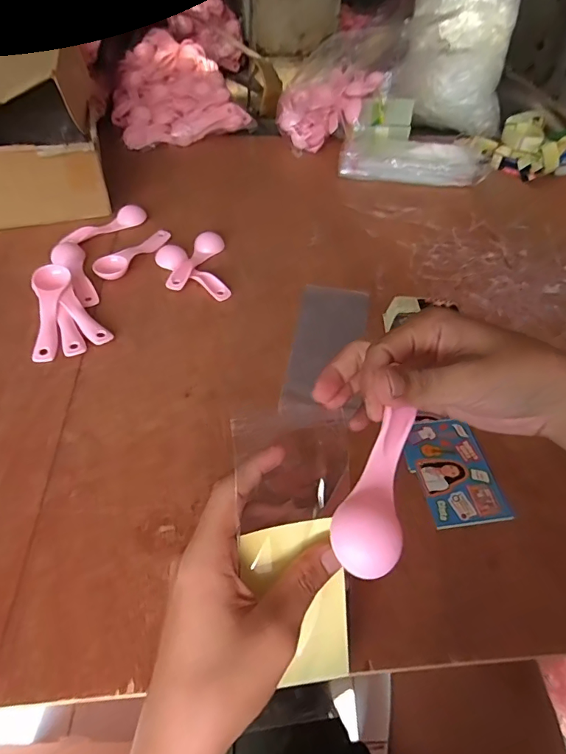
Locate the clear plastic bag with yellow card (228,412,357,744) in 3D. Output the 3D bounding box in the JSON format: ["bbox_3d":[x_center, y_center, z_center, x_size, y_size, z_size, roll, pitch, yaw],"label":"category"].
[{"bbox_3d":[0.010,0.105,0.250,0.074,0.018,0.170,-3,89,-25],"label":"clear plastic bag with yellow card"}]

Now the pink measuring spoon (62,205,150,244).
[{"bbox_3d":[-0.221,-0.189,0.562,0.108,0.011,0.033,-33,56,-28],"label":"pink measuring spoon"}]

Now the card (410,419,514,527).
[{"bbox_3d":[0.135,0.073,0.358,0.059,0.006,0.088,-5,47,-7],"label":"card"}]

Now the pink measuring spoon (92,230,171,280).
[{"bbox_3d":[-0.167,-0.144,0.518,0.026,0.014,0.109,25,51,20],"label":"pink measuring spoon"}]

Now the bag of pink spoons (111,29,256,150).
[{"bbox_3d":[-0.192,-0.509,0.804,0.215,0.095,0.306,-10,48,-12],"label":"bag of pink spoons"}]

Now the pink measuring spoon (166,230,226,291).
[{"bbox_3d":[-0.099,-0.135,0.517,0.032,0.011,0.108,14,48,11],"label":"pink measuring spoon"}]

